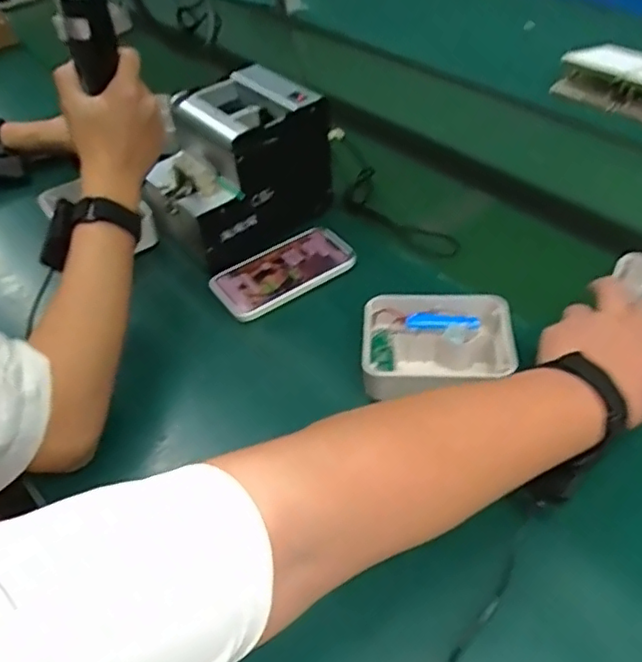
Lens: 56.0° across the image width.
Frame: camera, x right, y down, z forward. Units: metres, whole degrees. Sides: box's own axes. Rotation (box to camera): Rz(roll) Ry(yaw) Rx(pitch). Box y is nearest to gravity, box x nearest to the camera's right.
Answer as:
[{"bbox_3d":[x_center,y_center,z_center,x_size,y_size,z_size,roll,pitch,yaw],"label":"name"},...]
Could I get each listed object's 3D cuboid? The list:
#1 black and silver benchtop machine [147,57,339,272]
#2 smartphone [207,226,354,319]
[{"bbox_3d":[-0.094,-0.193,0.688,0.139,0.134,0.192,35,56,28],"label":"black and silver benchtop machine"},{"bbox_3d":[-0.041,-0.067,0.662,0.150,0.014,0.077,-29,56,-17],"label":"smartphone"}]

